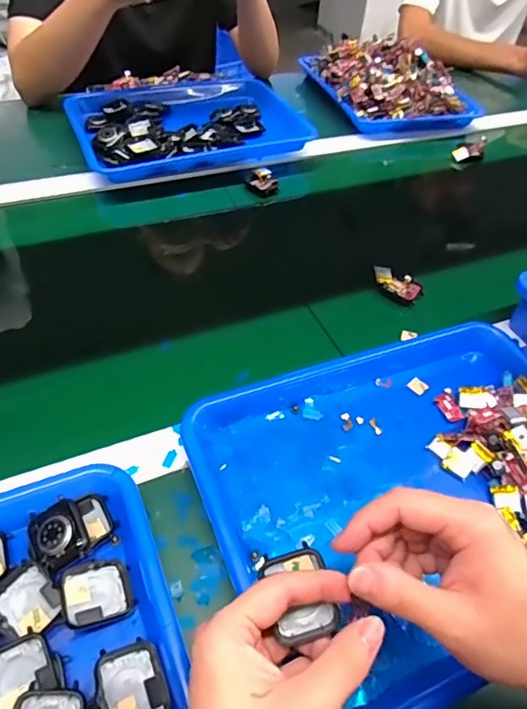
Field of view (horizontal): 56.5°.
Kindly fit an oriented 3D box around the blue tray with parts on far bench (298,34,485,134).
[{"bbox_3d":[0.231,-0.511,0.902,0.244,0.071,0.279,-10,51,-14],"label":"blue tray with parts on far bench"}]

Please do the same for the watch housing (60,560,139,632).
[{"bbox_3d":[-0.107,0.154,0.318,0.042,0.006,0.038,-3,51,-35],"label":"watch housing"}]

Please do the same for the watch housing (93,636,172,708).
[{"bbox_3d":[-0.076,0.191,0.283,0.038,0.009,0.042,0,48,-40],"label":"watch housing"}]

